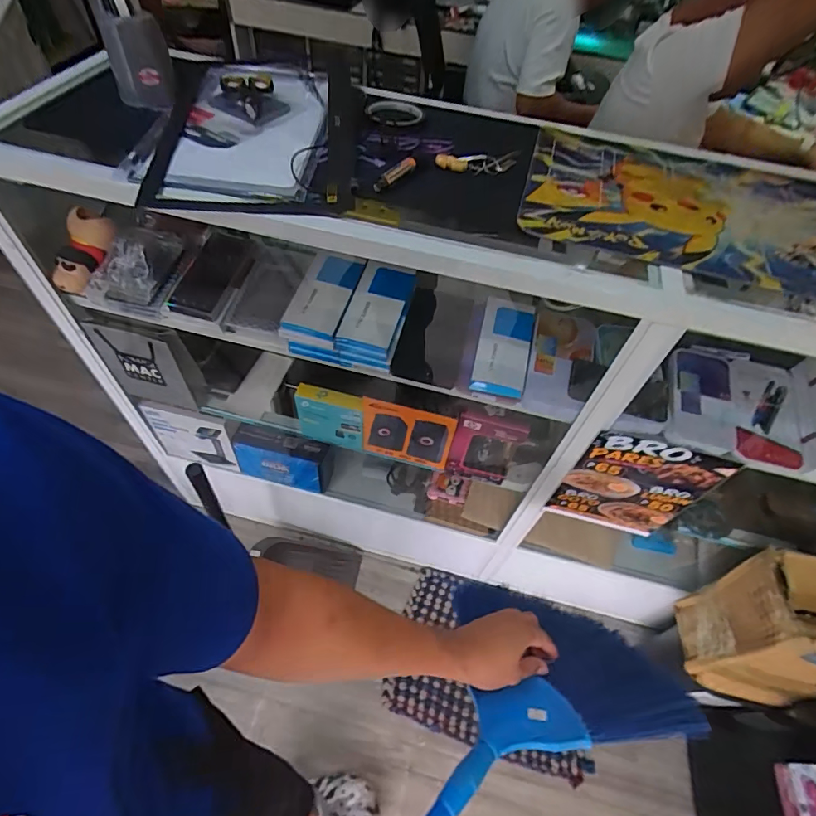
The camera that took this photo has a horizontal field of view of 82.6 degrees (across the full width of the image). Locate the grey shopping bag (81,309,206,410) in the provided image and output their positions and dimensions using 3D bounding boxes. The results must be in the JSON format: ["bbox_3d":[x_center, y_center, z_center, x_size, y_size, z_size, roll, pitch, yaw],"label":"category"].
[{"bbox_3d":[-0.494,-0.074,0.903,0.168,0.231,0.038,10,54,1],"label":"grey shopping bag"}]

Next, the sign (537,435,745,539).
[{"bbox_3d":[0.379,0.143,0.806,0.205,0.292,0.009,15,54,5],"label":"sign"}]

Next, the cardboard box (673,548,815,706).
[{"bbox_3d":[0.751,0.404,0.840,0.322,0.339,0.201,5,54,-2],"label":"cardboard box"}]

